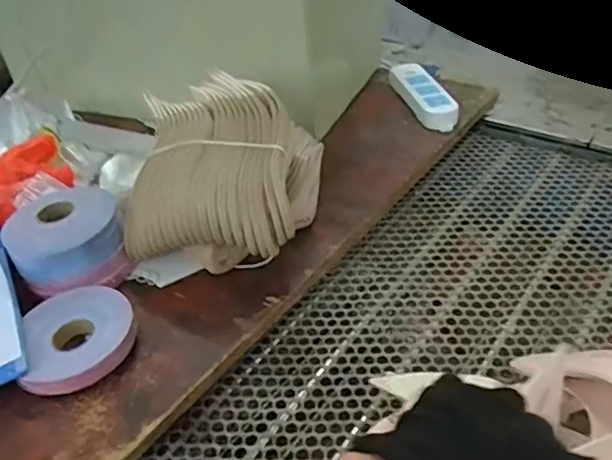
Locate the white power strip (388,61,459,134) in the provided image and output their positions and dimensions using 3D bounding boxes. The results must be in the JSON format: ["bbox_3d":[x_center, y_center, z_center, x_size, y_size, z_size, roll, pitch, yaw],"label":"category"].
[{"bbox_3d":[0.179,-0.212,0.916,0.054,0.037,0.194,-10,38,-5],"label":"white power strip"}]

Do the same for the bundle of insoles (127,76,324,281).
[{"bbox_3d":[-0.090,-0.064,0.669,0.186,0.159,0.211,3,38,11],"label":"bundle of insoles"}]

